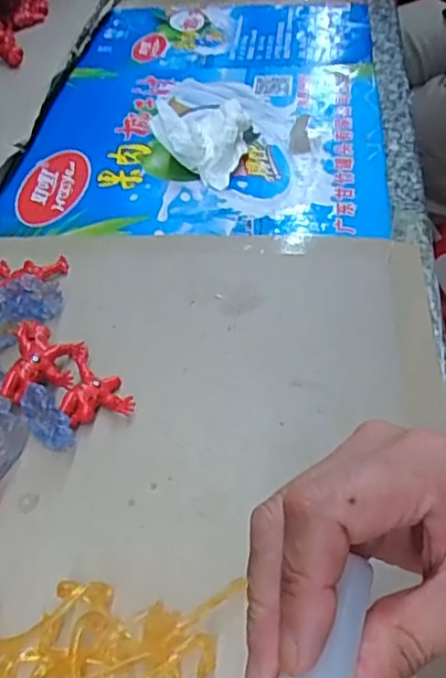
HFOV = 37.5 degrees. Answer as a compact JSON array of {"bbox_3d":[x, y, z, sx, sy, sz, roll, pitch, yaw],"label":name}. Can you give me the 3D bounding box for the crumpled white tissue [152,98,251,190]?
[{"bbox_3d":[-0.017,-0.156,0.508,0.064,0.043,0.056,15,51,18],"label":"crumpled white tissue"}]

